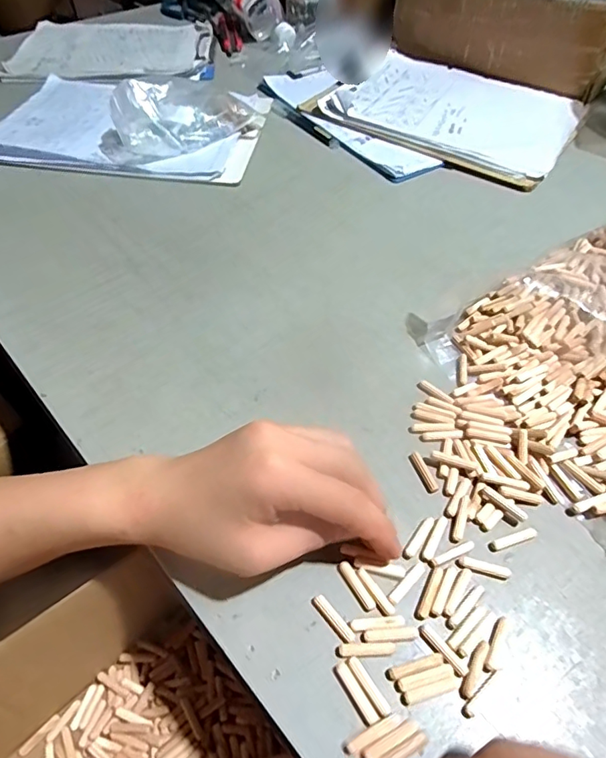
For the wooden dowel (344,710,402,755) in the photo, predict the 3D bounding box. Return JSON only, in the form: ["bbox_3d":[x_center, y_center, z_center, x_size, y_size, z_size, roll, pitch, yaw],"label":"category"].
[{"bbox_3d":[0.035,0.174,0.240,0.031,0.006,0.006,-23,57,-16],"label":"wooden dowel"}]

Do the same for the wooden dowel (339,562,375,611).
[{"bbox_3d":[0.031,0.119,0.281,0.007,0.004,0.029,-27,58,-19],"label":"wooden dowel"}]

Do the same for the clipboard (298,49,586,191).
[{"bbox_3d":[0.200,-0.373,0.660,0.320,0.018,0.249,28,58,19],"label":"clipboard"}]

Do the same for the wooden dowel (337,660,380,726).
[{"bbox_3d":[0.028,0.160,0.248,0.006,0.004,0.030,-27,59,-19],"label":"wooden dowel"}]

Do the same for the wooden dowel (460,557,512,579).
[{"bbox_3d":[0.109,0.113,0.290,0.030,0.004,0.007,10,54,7],"label":"wooden dowel"}]

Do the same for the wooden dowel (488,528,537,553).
[{"bbox_3d":[0.130,0.099,0.301,0.031,0.004,0.007,-15,55,-11],"label":"wooden dowel"}]

